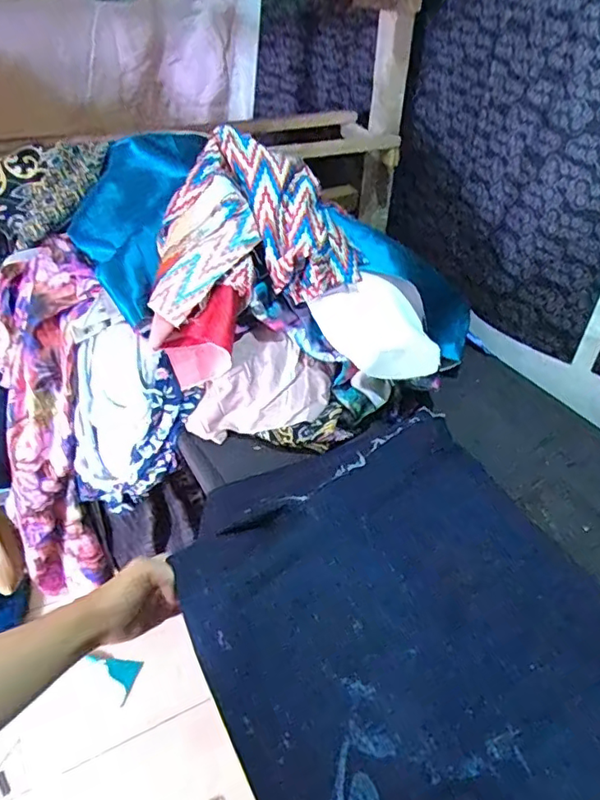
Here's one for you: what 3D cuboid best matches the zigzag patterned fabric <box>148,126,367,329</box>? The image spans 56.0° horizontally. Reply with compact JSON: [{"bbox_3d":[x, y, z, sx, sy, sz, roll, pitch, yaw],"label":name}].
[{"bbox_3d":[-0.058,-0.219,0.688,0.253,0.125,0.220,-8,41,-14],"label":"zigzag patterned fabric"}]

